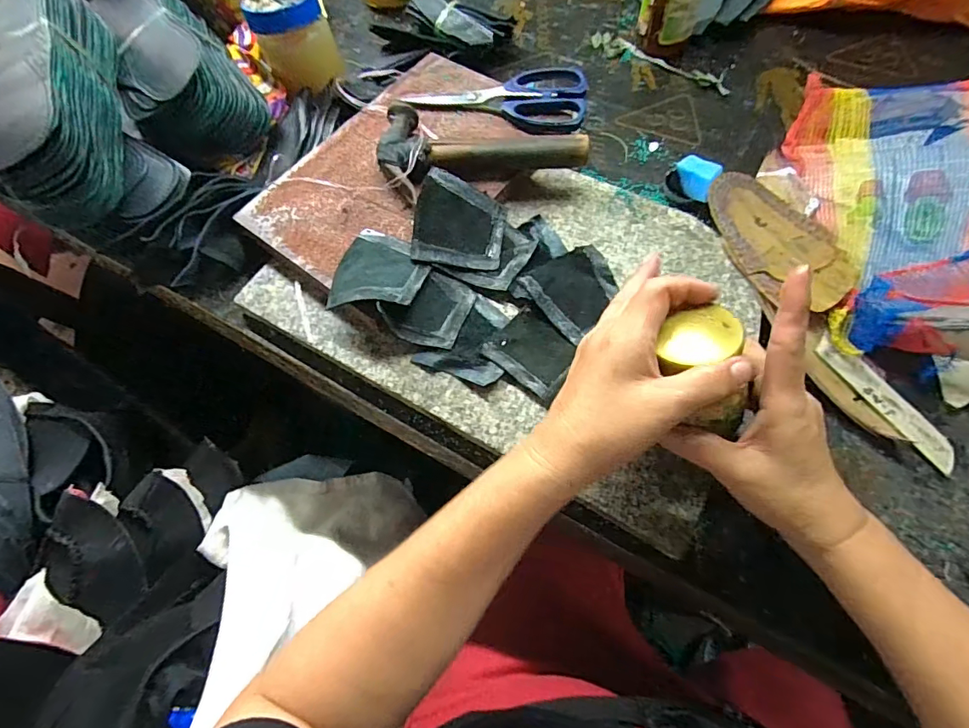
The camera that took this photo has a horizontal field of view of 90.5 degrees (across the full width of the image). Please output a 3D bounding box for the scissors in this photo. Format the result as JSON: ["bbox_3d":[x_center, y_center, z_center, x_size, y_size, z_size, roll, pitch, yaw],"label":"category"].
[{"bbox_3d":[0.012,-0.257,0.466,0.169,0.017,0.073,6,66,6],"label":"scissors"}]

